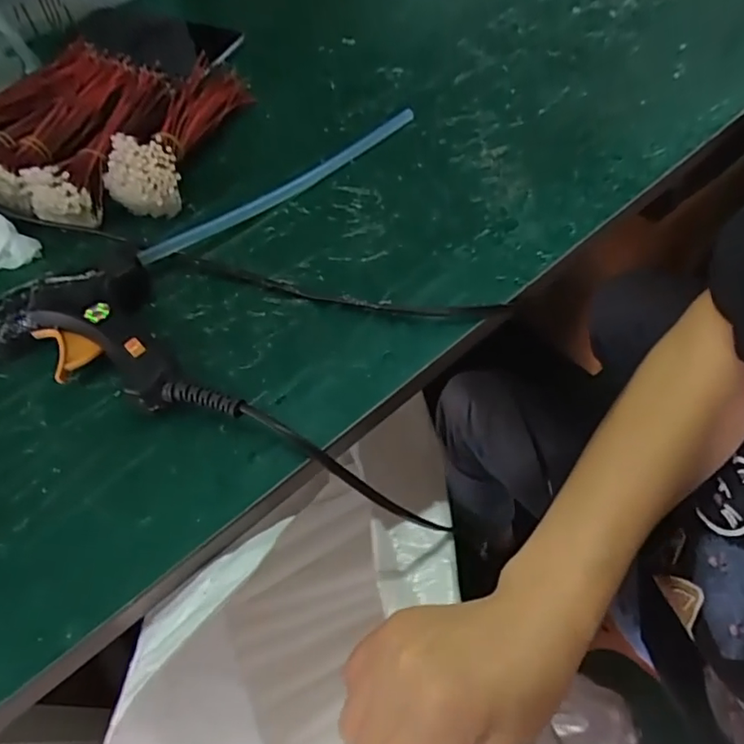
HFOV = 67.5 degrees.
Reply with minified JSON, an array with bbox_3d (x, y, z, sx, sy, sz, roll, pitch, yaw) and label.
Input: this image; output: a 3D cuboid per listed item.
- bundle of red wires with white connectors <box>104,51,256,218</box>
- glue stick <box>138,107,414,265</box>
[{"bbox_3d":[-0.124,-0.164,0.364,0.054,0.044,0.141,11,59,12],"label":"bundle of red wires with white connectors"},{"bbox_3d":[-0.051,-0.115,0.346,0.201,0.009,0.016,-33,59,-15],"label":"glue stick"}]

